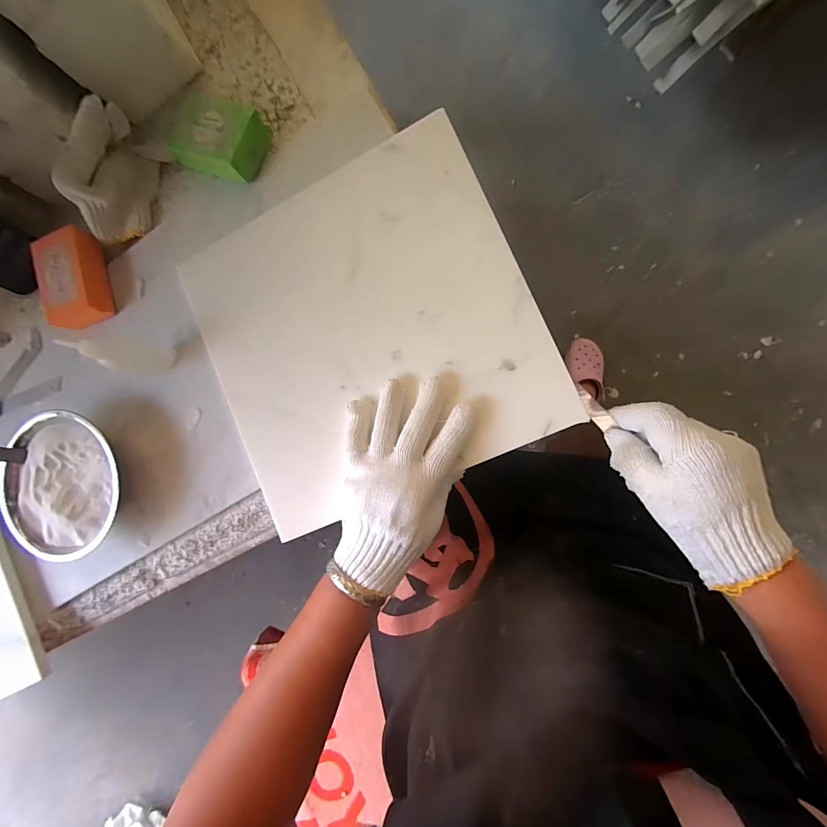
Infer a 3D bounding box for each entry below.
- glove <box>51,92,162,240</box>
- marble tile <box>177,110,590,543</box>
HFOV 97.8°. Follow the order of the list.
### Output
[{"bbox_3d":[-0.311,-0.242,0.369,0.048,0.070,0.121,18,92,9],"label":"glove"},{"bbox_3d":[-0.049,-0.075,0.338,0.298,0.014,0.300,-24,86,8],"label":"marble tile"}]

